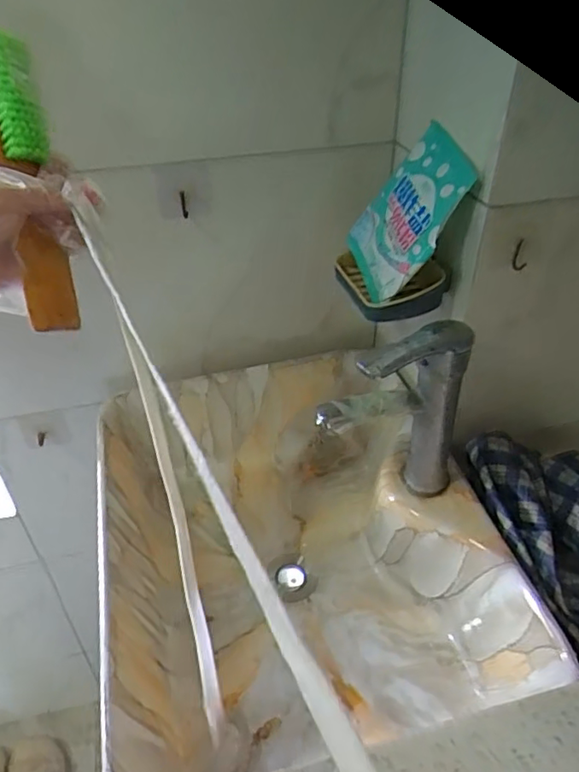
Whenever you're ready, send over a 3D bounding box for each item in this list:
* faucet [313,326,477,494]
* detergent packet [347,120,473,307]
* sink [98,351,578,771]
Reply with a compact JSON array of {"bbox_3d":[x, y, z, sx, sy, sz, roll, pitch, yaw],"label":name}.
[{"bbox_3d":[0.095,0.035,0.539,0.130,0.185,0.049,-16,41,-17],"label":"faucet"},{"bbox_3d":[0.116,-0.165,0.588,0.021,0.160,0.118,12,44,-31],"label":"detergent packet"},{"bbox_3d":[-0.006,0.158,0.633,0.358,0.119,0.433,-9,40,-10],"label":"sink"}]

